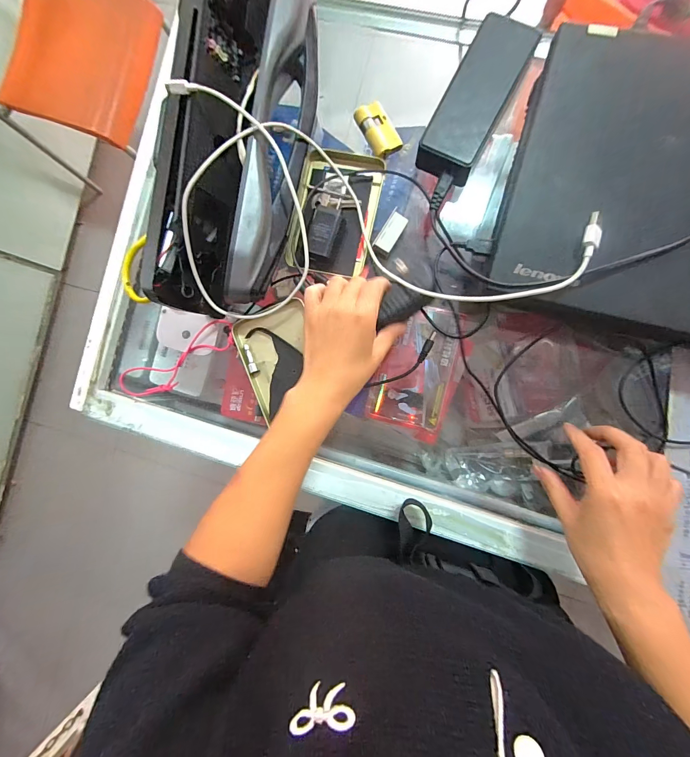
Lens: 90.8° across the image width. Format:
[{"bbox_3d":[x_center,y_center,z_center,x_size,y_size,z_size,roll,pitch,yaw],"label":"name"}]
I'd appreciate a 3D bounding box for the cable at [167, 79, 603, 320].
[{"bbox_3d":[0.027,-0.160,0.326,0.360,0.079,0.181,-1,89,7],"label":"cable"}]

